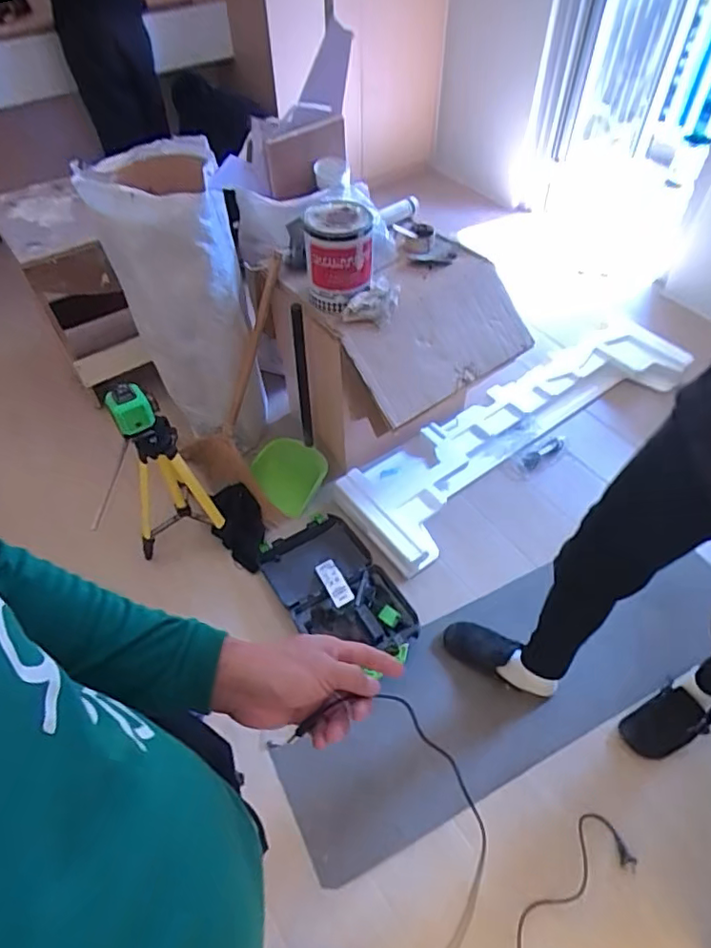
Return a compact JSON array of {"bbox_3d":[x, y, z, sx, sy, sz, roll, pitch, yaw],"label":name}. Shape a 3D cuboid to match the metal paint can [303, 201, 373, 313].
[{"bbox_3d":[-0.041,-0.529,1.411,0.157,0.199,0.188,-4,52,-2],"label":"metal paint can"}]

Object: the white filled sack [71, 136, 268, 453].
[{"bbox_3d":[-0.465,-0.421,1.673,0.318,0.881,0.294,-16,54,-11],"label":"white filled sack"}]

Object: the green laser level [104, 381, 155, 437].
[{"bbox_3d":[-0.499,-0.146,1.286,0.092,0.104,0.074,-25,56,-17],"label":"green laser level"}]

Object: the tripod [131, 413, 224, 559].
[{"bbox_3d":[-0.510,0.037,1.497,0.216,0.408,0.139,-25,56,-17],"label":"tripod"}]

